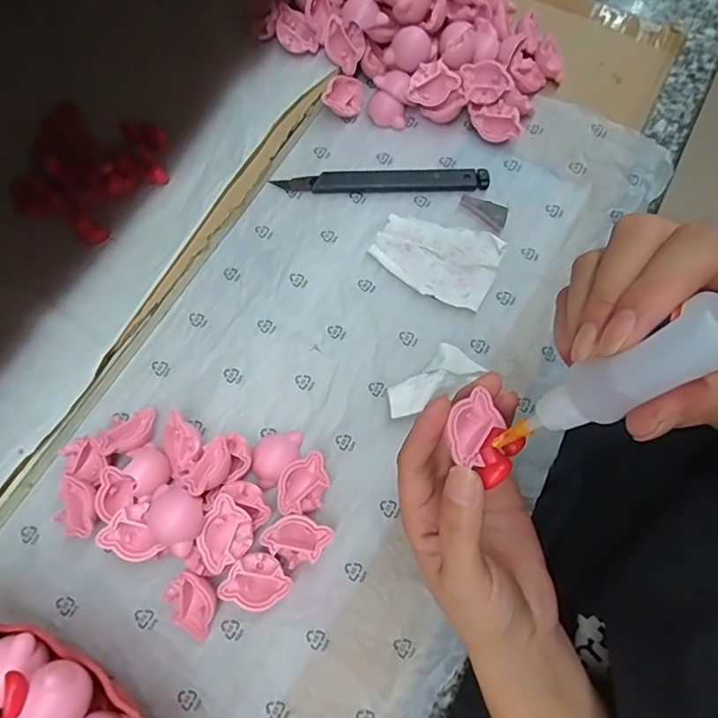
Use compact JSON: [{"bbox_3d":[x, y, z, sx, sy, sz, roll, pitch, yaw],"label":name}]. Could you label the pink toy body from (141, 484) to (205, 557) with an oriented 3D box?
[{"bbox_3d":[-0.096,0.082,0.266,0.031,0.017,0.028,31,76,10],"label":"pink toy body"}]

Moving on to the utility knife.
[{"bbox_3d":[0.016,-0.126,0.360,0.148,0.007,0.015,0,73,1],"label":"utility knife"}]

